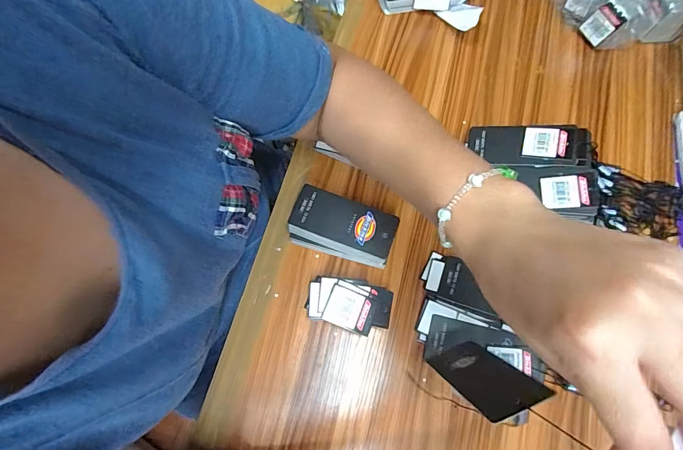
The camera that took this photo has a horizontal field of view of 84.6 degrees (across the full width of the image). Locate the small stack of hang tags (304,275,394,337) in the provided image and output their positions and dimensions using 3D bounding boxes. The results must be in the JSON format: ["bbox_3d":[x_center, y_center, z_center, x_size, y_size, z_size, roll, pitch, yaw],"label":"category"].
[{"bbox_3d":[0.007,0.083,0.393,0.085,0.028,0.050,17,73,3],"label":"small stack of hang tags"}]

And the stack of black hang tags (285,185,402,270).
[{"bbox_3d":[0.002,0.004,0.410,0.108,0.040,0.056,18,73,3],"label":"stack of black hang tags"}]

